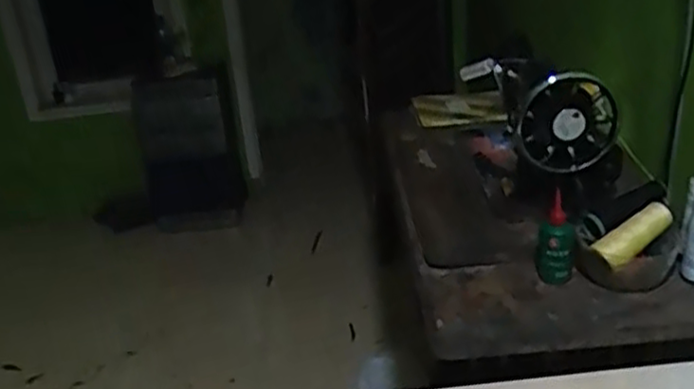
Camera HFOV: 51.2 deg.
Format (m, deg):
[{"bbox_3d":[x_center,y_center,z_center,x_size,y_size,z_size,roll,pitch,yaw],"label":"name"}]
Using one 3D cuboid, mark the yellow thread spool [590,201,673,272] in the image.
[{"bbox_3d":[0.351,0.048,0.889,0.106,0.033,0.036,-37,29,-5],"label":"yellow thread spool"}]

